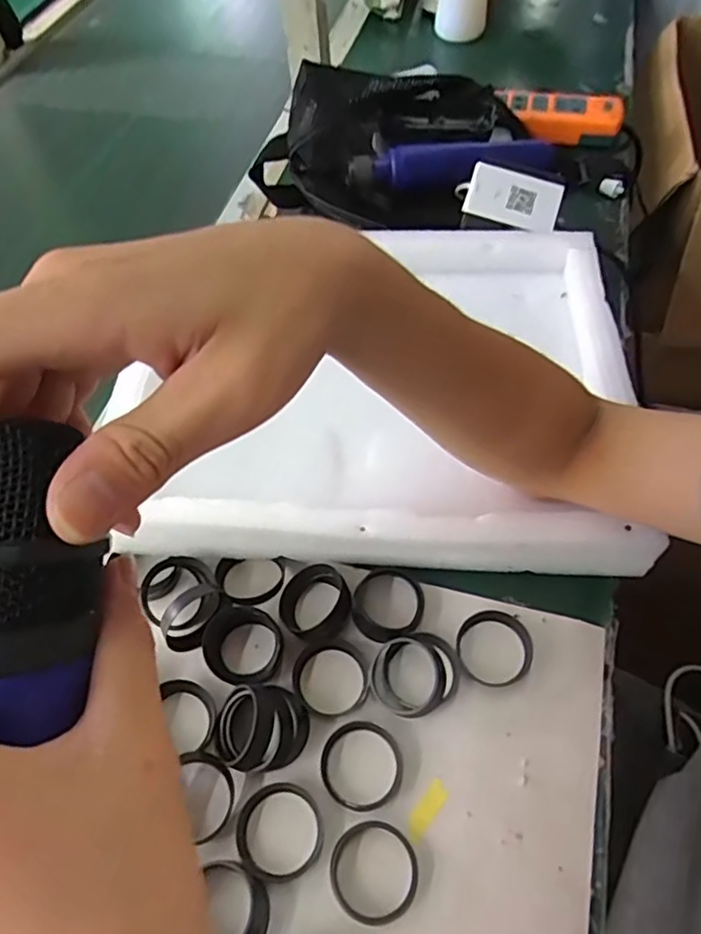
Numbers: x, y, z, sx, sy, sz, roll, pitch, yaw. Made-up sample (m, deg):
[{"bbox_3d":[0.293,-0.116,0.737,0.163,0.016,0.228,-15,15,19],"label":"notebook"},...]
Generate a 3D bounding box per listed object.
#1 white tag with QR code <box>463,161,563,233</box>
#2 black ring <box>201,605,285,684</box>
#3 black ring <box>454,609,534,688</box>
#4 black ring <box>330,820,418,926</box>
[{"bbox_3d":[0.143,-0.234,0.542,0.080,0.010,0.050,17,87,-2],"label":"white tag with QR code"},{"bbox_3d":[-0.064,0.106,0.369,0.042,0.024,0.043,-1,57,2],"label":"black ring"},{"bbox_3d":[0.086,0.107,0.369,0.044,0.007,0.047,-1,57,2],"label":"black ring"},{"bbox_3d":[0.012,0.202,0.311,0.044,0.004,0.043,-1,57,2],"label":"black ring"}]

